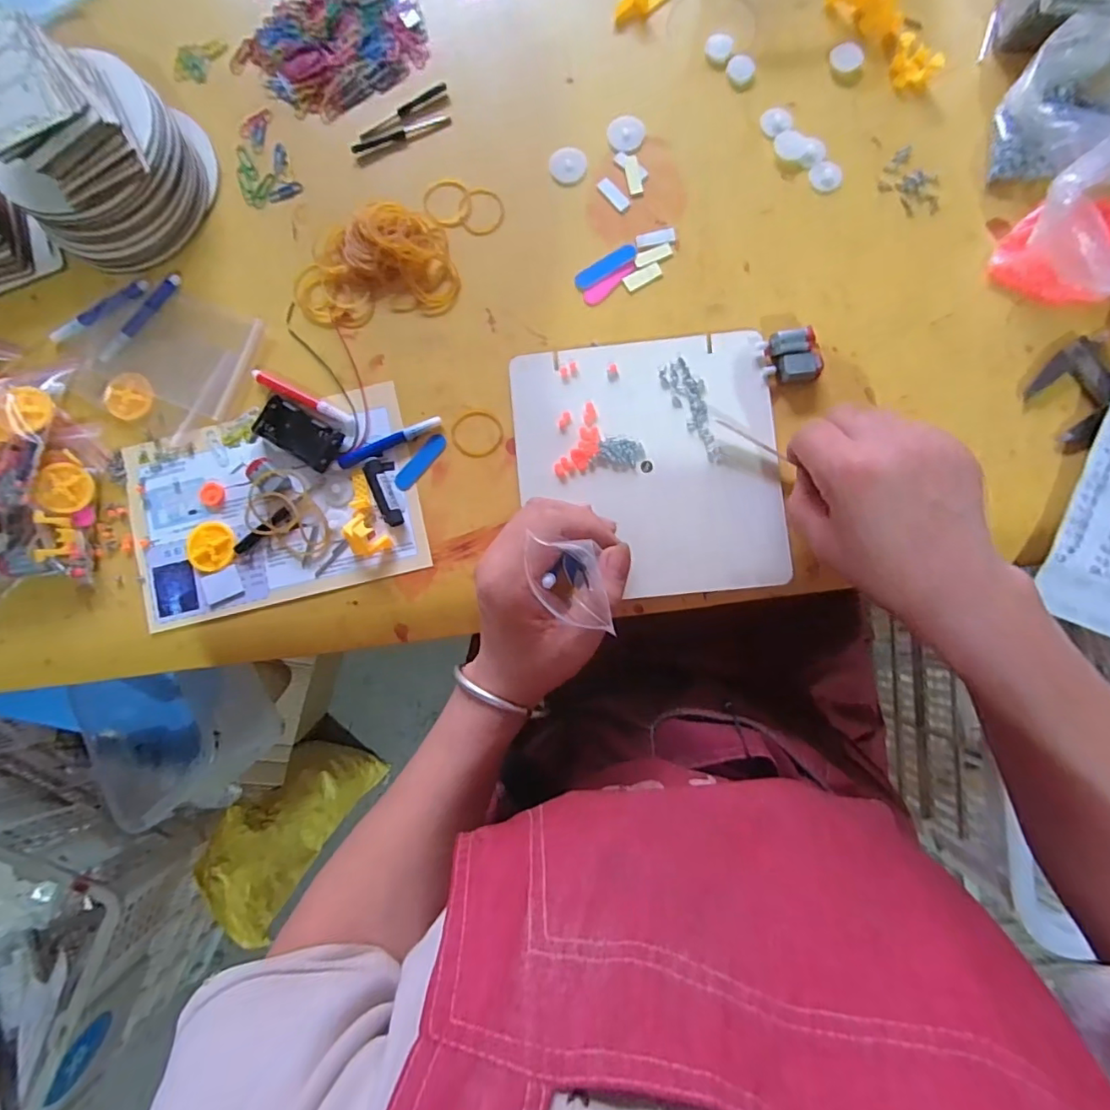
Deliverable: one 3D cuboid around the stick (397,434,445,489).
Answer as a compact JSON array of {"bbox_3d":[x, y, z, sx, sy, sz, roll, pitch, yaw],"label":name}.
[{"bbox_3d":[-0.095,-0.066,0.382,0.013,0.004,0.047,41,88,5],"label":"stick"}]

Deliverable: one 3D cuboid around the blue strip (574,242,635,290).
[{"bbox_3d":[0.037,-0.207,0.386,0.049,0.004,0.014,-32,84,0],"label":"blue strip"}]

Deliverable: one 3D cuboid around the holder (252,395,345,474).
[{"bbox_3d":[-0.181,-0.086,0.377,0.060,0.016,0.031,30,87,5],"label":"holder"}]

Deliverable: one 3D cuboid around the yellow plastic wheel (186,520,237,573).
[{"bbox_3d":[-0.243,-0.006,0.382,0.034,0.006,0.034,0,85,3],"label":"yellow plastic wheel"}]

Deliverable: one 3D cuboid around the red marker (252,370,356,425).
[{"bbox_3d":[-0.180,-0.112,0.385,0.079,0.007,0.009,26,87,5],"label":"red marker"}]

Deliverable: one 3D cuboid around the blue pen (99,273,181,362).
[{"bbox_3d":[-0.305,-0.175,0.398,0.011,0.005,0.081,37,88,5],"label":"blue pen"}]

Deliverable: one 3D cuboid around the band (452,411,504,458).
[{"bbox_3d":[-0.055,-0.086,0.385,0.037,0.004,0.033,22,86,4],"label":"band"}]

